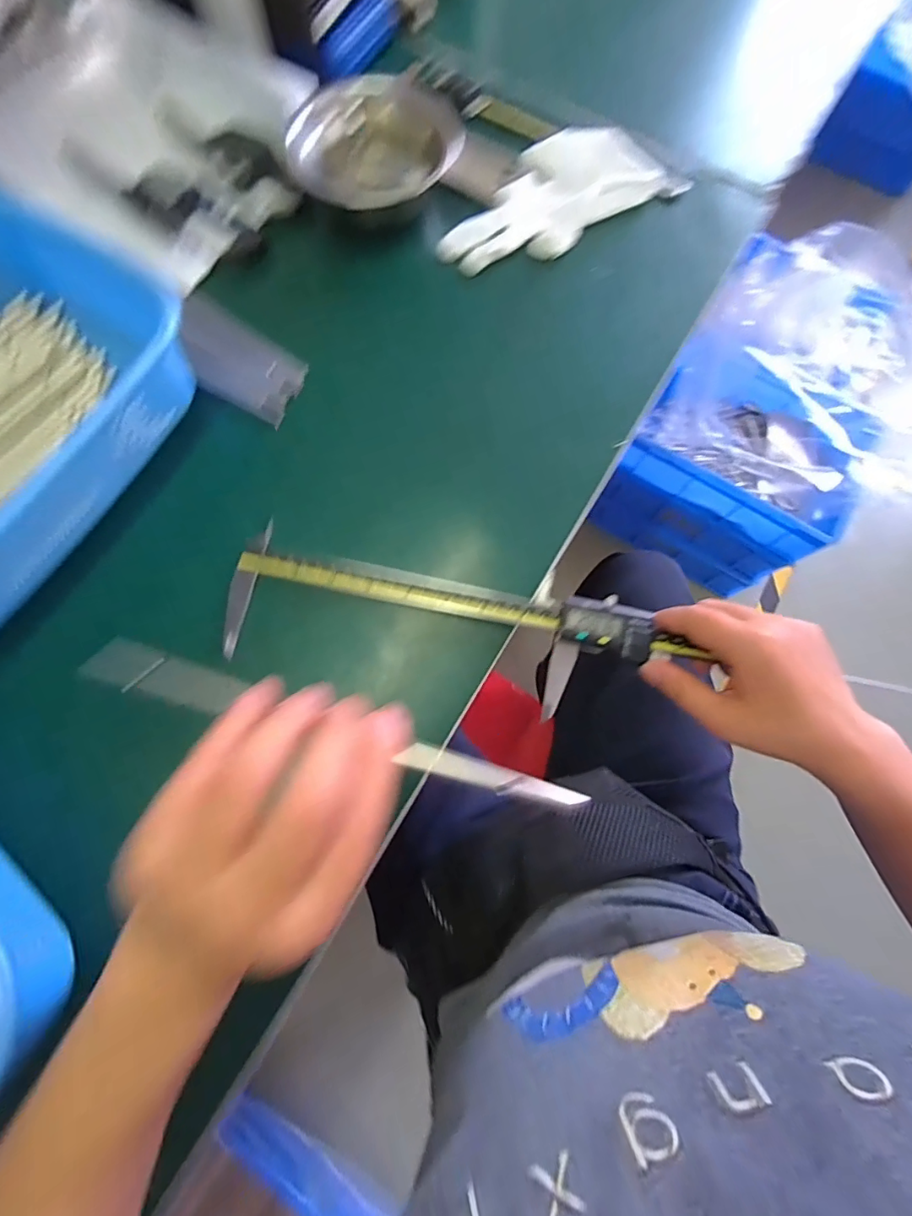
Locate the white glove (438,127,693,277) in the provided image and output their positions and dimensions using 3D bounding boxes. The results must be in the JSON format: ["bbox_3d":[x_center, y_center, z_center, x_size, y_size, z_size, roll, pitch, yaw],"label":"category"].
[{"bbox_3d":[0.080,-0.345,0.421,0.199,0.032,0.091,-33,77,-10],"label":"white glove"}]

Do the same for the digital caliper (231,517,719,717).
[{"bbox_3d":[0.007,0.013,0.322,0.313,0.012,0.080,9,73,4],"label":"digital caliper"}]

